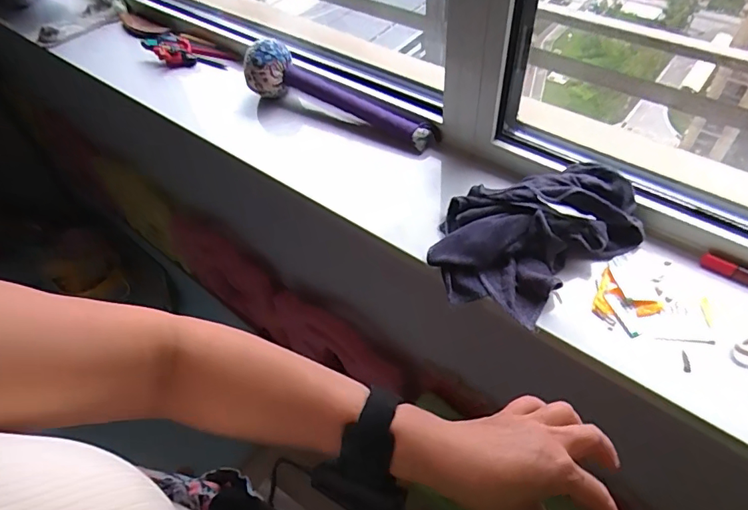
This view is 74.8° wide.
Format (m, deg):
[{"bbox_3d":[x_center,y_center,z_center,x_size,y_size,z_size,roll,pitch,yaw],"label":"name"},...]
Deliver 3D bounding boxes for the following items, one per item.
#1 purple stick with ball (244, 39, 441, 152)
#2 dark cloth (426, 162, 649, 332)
[{"bbox_3d":[-0.045,-0.231,0.689,0.299,0.082,0.082,16,54,18],"label":"purple stick with ball"},{"bbox_3d":[0.166,-0.030,0.532,0.210,0.063,0.160,-31,54,-19],"label":"dark cloth"}]

